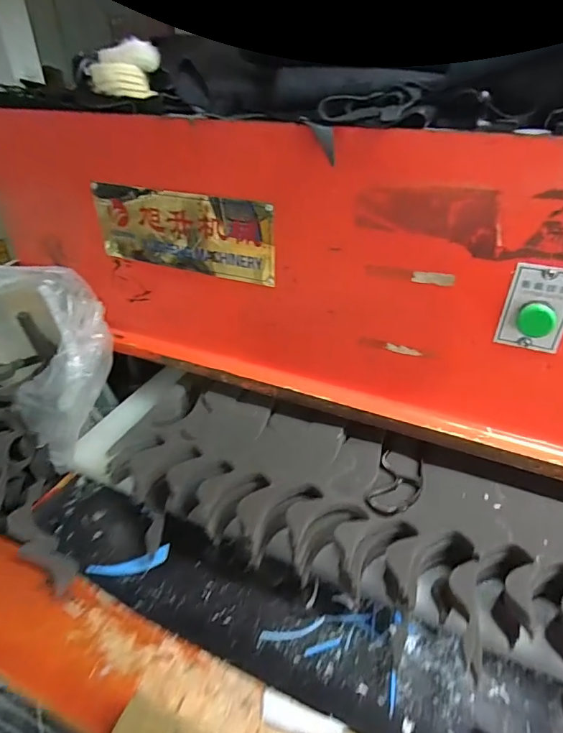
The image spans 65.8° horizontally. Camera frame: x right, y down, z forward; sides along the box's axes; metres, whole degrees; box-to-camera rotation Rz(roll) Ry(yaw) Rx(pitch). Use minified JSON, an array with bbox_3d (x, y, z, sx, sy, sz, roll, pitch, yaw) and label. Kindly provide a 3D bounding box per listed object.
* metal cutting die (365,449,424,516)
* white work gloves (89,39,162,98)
[{"bbox_3d":[0.148,0.151,0.557,0.059,0.019,0.101,17,50,22],"label":"metal cutting die"},{"bbox_3d":[-0.200,-0.377,0.556,0.088,0.054,0.053,-12,45,-4],"label":"white work gloves"}]

